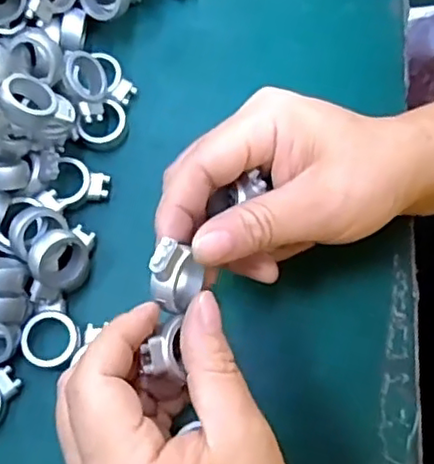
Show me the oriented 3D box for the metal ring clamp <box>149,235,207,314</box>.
[{"bbox_3d":[-0.016,0.018,0.241,0.018,0.020,0.023,15,72,2],"label":"metal ring clamp"}]

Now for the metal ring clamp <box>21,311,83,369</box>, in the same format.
[{"bbox_3d":[-0.077,0.050,0.294,0.026,0.006,0.025,32,74,8],"label":"metal ring clamp"}]

